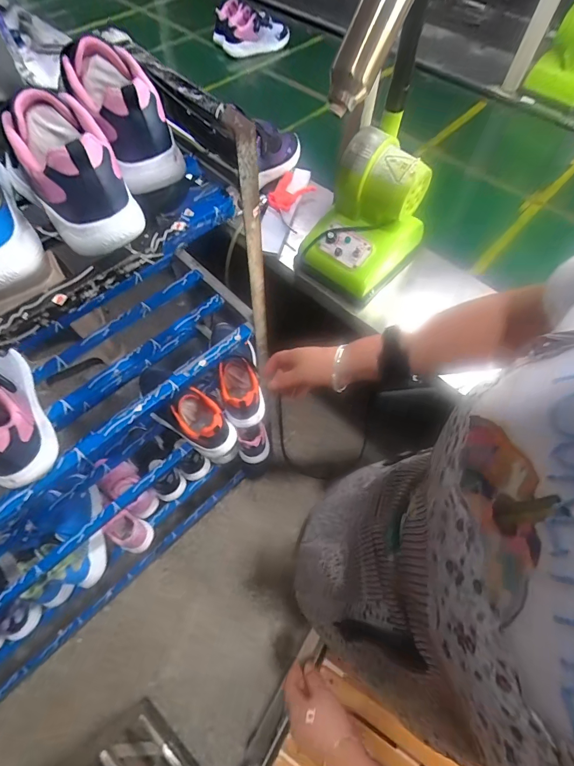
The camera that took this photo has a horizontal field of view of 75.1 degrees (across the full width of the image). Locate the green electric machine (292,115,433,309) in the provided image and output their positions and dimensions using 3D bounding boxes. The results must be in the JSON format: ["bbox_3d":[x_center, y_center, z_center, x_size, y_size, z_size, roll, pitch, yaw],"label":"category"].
[{"bbox_3d":[0.160,-0.325,0.730,0.174,0.227,0.214,38,68,18],"label":"green electric machine"}]

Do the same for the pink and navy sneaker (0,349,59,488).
[{"bbox_3d":[-0.378,0.035,0.485,0.084,0.095,0.183,-32,66,-16],"label":"pink and navy sneaker"}]

